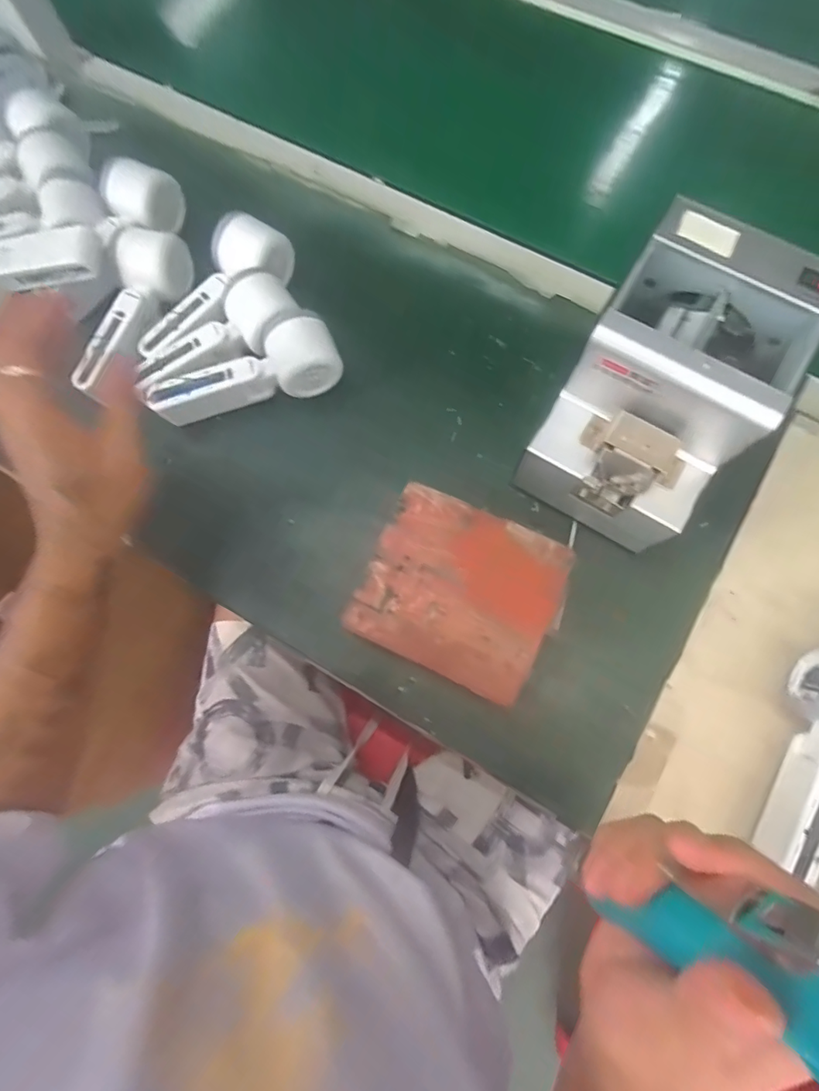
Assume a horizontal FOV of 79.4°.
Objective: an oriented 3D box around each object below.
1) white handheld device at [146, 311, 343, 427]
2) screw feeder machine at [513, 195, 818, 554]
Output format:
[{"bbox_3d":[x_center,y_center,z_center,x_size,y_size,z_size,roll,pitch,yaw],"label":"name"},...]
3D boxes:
[{"bbox_3d":[-0.139,-0.140,0.431,0.163,0.052,0.051,-24,79,-2],"label":"white handheld device"},{"bbox_3d":[0.180,-0.109,0.369,0.123,0.146,0.177,30,82,8],"label":"screw feeder machine"}]

